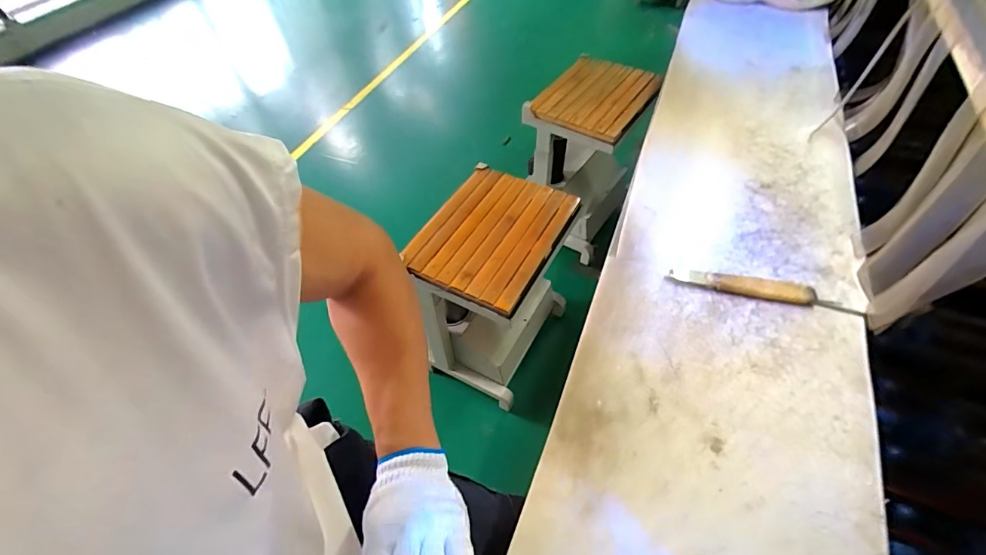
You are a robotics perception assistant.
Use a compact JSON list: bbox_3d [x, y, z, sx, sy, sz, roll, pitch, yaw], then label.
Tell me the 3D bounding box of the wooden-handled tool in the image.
[{"bbox_3d":[0.328,0.012,0.541,0.211,0.017,0.027,10,53,14],"label":"wooden-handled tool"}]

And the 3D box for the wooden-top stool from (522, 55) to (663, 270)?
[{"bbox_3d":[0.309,-0.386,1.436,0.271,0.468,0.401,26,58,23],"label":"wooden-top stool"}]

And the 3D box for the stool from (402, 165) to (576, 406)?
[{"bbox_3d":[0.004,0.028,1.159,0.291,0.427,0.390,22,56,20],"label":"stool"}]

